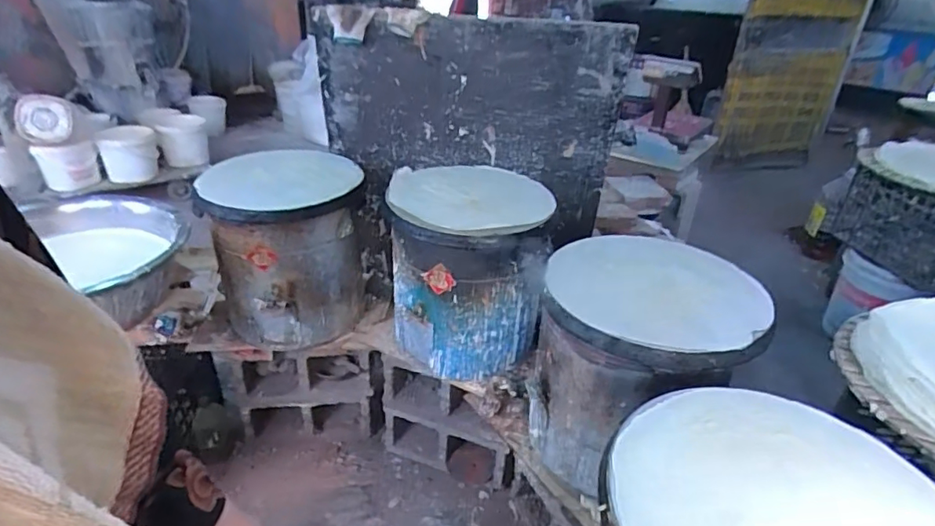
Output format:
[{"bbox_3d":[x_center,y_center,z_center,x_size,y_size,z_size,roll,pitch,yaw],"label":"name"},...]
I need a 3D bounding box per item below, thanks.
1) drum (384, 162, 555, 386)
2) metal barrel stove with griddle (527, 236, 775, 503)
[{"bbox_3d":[-0.005,0.019,1.317,0.359,0.426,0.333,6,30,5],"label":"drum"},{"bbox_3d":[0.294,0.211,1.031,0.380,0.395,0.391,2,30,-1],"label":"metal barrel stove with griddle"}]

